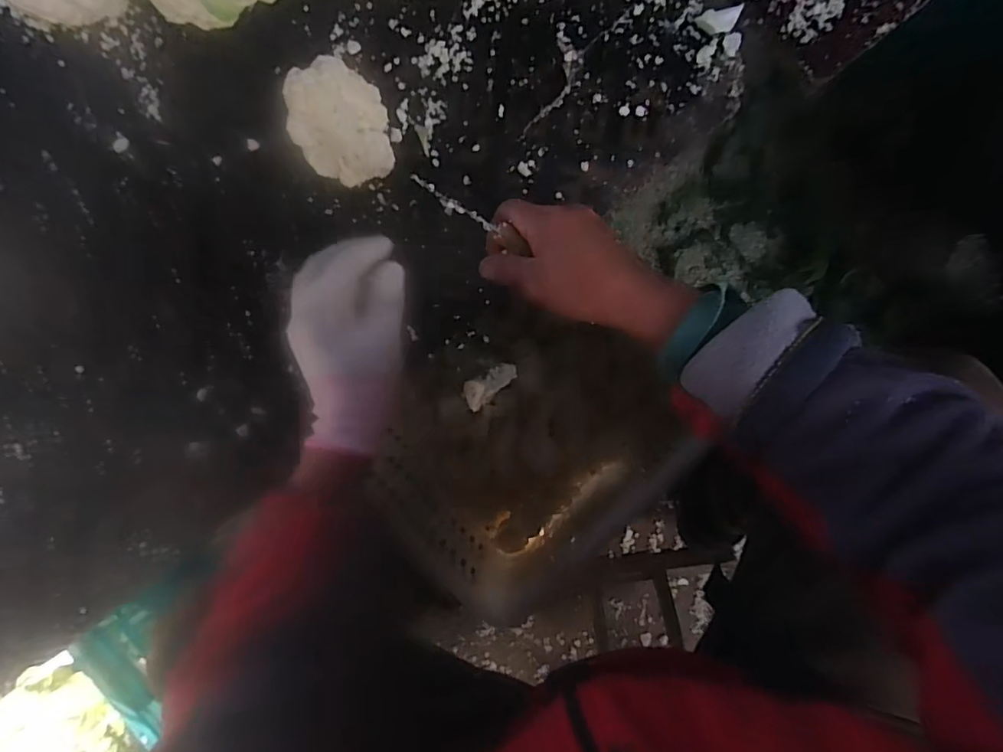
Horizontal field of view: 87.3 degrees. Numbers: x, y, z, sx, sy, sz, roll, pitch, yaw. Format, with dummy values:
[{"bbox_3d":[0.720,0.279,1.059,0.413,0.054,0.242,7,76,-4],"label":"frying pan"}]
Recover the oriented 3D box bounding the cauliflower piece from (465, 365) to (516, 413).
[{"bbox_3d":[-0.010,0.006,0.470,0.052,0.017,0.025,-38,89,-10],"label":"cauliflower piece"}]

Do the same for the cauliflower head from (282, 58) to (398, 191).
[{"bbox_3d":[-0.115,-0.182,0.391,0.074,0.072,0.072,0,94,4],"label":"cauliflower head"}]

